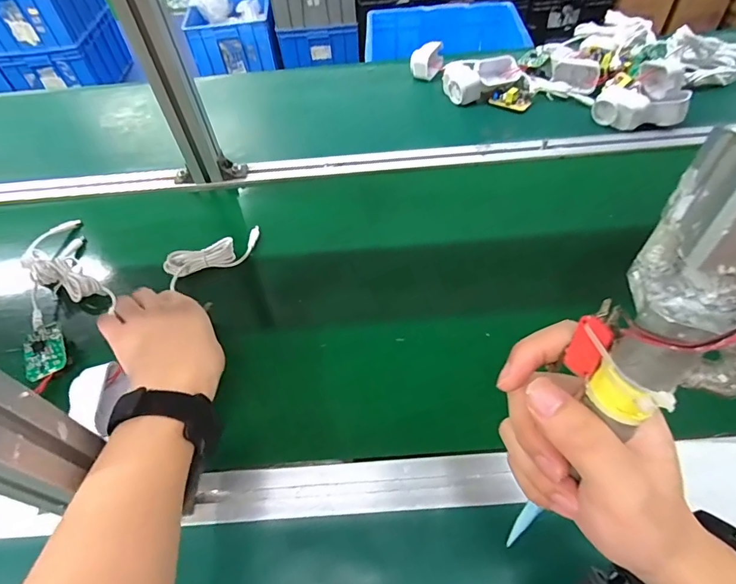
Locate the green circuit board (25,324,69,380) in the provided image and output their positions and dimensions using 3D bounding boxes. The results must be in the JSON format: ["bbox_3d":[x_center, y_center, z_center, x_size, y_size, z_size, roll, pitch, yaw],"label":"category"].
[{"bbox_3d":[-0.329,0.060,0.449,0.038,0.007,0.061,-26,61,-17],"label":"green circuit board"}]

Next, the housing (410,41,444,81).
[{"bbox_3d":[0.107,-0.414,0.779,0.048,0.045,0.066,26,61,21],"label":"housing"}]

